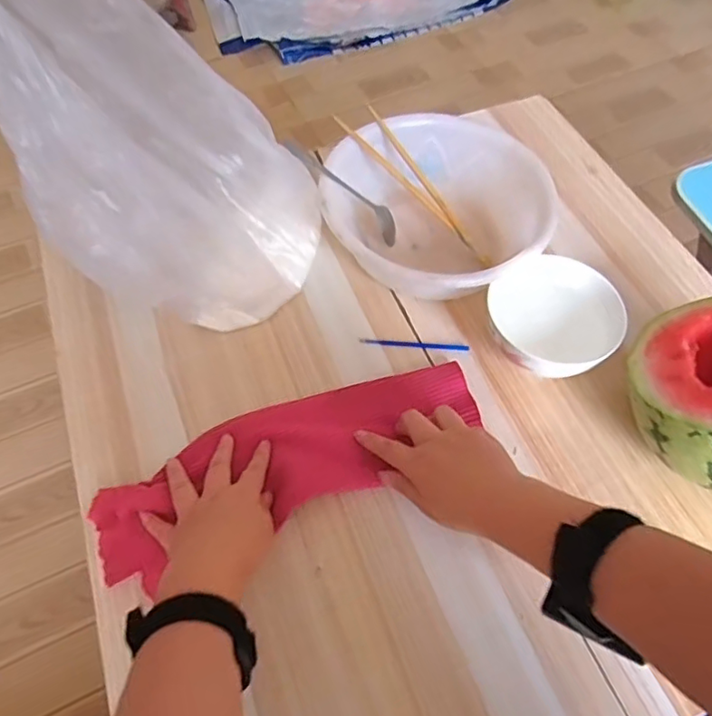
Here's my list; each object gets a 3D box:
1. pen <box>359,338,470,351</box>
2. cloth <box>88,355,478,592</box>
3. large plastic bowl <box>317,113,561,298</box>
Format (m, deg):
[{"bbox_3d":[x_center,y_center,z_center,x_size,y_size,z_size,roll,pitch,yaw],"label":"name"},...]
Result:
[{"bbox_3d":[0.060,-0.014,0.596,0.110,0.006,0.010,7,58,3],"label":"pen"},{"bbox_3d":[-0.056,0.083,0.521,0.345,0.016,0.109,-23,59,-15],"label":"cloth"},{"bbox_3d":[0.089,-0.154,0.638,0.228,0.082,0.236,1,58,-1],"label":"large plastic bowl"}]

